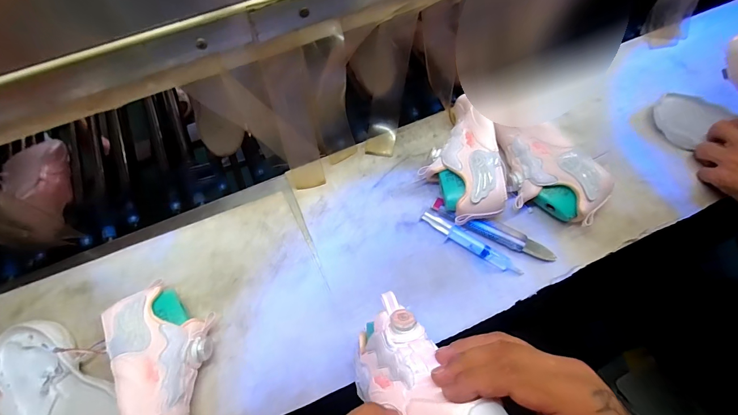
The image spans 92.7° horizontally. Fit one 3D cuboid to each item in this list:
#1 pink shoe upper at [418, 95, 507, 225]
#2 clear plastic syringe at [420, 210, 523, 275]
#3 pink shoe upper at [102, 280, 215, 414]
[{"bbox_3d":[0.117,-0.067,0.472,0.089,0.069,0.179,-4,65,-1],"label":"pink shoe upper"},{"bbox_3d":[0.130,0.045,0.451,0.137,0.011,0.024,28,69,13],"label":"clear plastic syringe"},{"bbox_3d":[-0.206,0.165,0.376,0.084,0.074,0.185,-31,69,-12],"label":"pink shoe upper"}]

